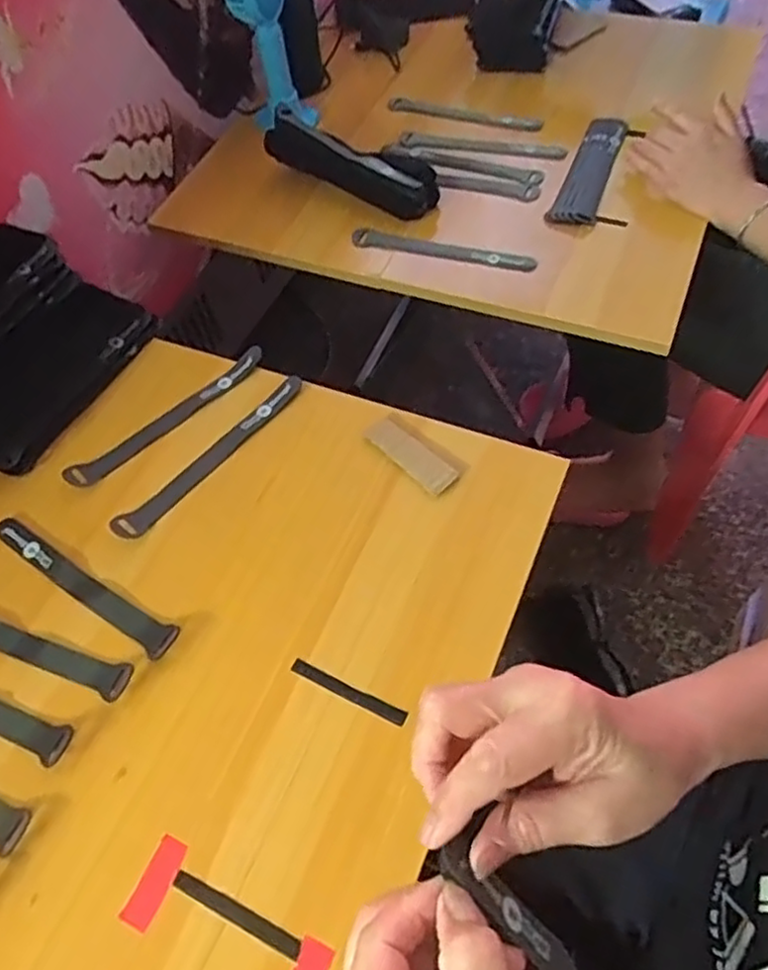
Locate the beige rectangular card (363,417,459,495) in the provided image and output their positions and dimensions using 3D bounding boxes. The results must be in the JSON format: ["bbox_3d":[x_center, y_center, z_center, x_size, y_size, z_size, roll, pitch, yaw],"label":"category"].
[{"bbox_3d":[0.022,-0.025,0.553,0.027,0.008,0.081,-40,63,-18],"label":"beige rectangular card"}]

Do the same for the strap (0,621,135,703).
[{"bbox_3d":[-0.262,0.108,0.492,0.187,0.011,0.024,17,61,16],"label":"strap"}]

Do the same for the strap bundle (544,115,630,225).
[{"bbox_3d":[0.232,-0.353,0.769,0.048,0.018,0.181,19,62,17],"label":"strap bundle"}]

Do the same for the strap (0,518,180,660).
[{"bbox_3d":[-0.226,0.071,0.516,0.186,0.004,0.025,28,67,23],"label":"strap"}]

